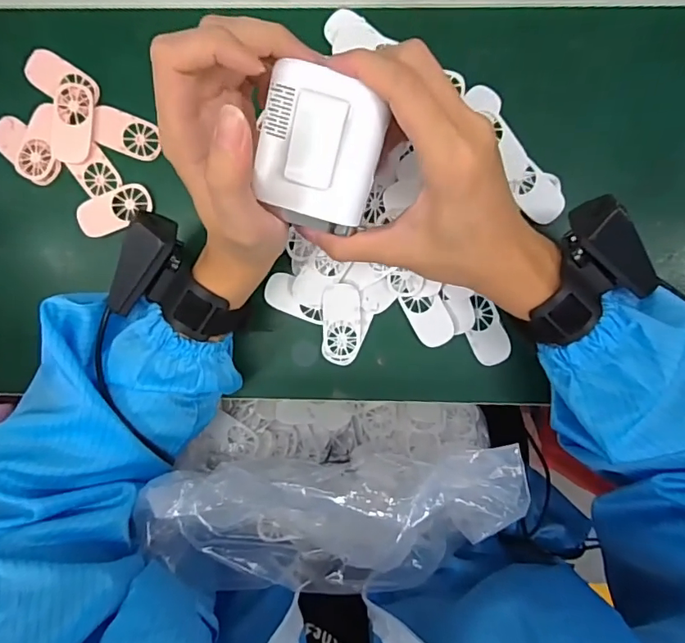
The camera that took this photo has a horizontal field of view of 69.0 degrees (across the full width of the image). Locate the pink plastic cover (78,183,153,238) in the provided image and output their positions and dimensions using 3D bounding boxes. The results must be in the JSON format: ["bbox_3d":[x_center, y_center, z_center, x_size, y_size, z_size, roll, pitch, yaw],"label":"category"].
[{"bbox_3d":[-0.175,-0.086,0.383,0.057,0.006,0.026,-26,94,4],"label":"pink plastic cover"}]

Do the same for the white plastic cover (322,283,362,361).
[{"bbox_3d":[0.000,0.001,0.387,0.029,0.010,0.058,0,95,2],"label":"white plastic cover"}]

